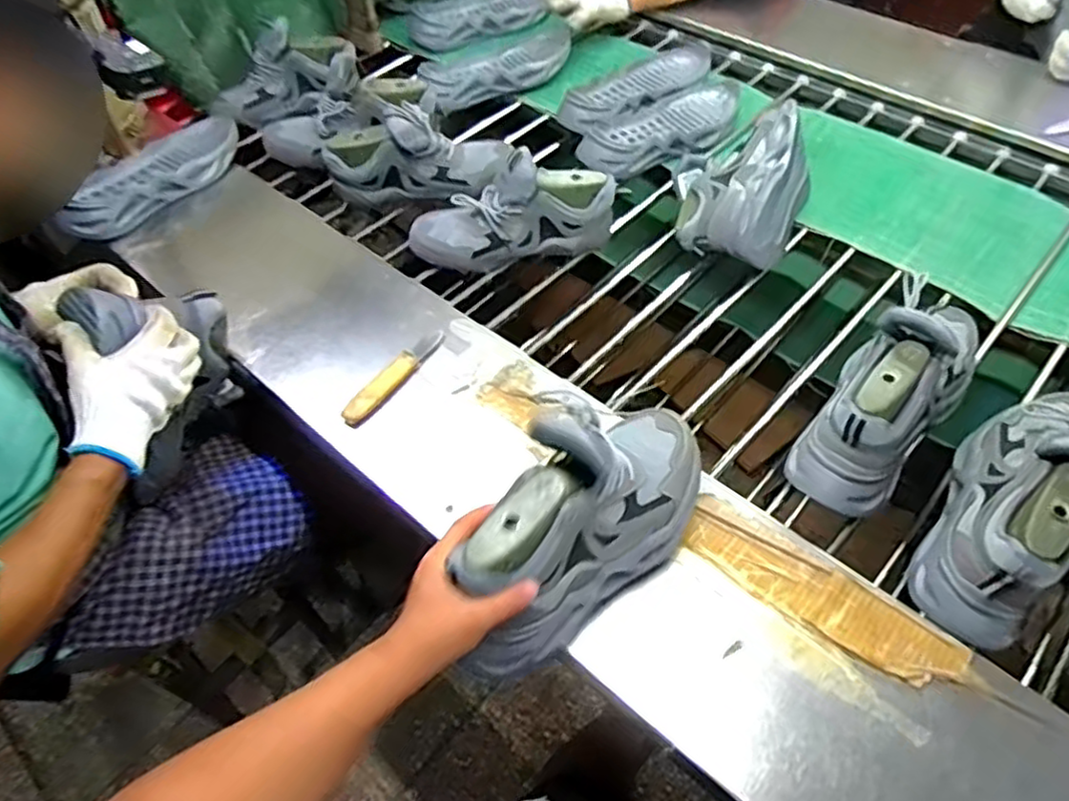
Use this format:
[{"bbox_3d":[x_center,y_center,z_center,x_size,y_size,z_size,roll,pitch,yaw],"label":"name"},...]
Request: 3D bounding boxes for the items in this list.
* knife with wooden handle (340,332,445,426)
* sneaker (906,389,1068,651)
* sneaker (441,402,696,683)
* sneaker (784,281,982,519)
[{"bbox_3d":[-0.167,-0.032,0.832,0.030,0.011,0.162,28,60,22],"label":"knife with wooden handle"},{"bbox_3d":[0.470,0.068,0.660,0.098,0.129,0.307,29,61,23],"label":"sneaker"},{"bbox_3d":[0.041,0.095,0.601,0.276,0.156,0.109,-34,60,-23],"label":"sneaker"},{"bbox_3d":[0.392,-0.019,0.741,0.099,0.153,0.279,34,63,26],"label":"sneaker"}]

